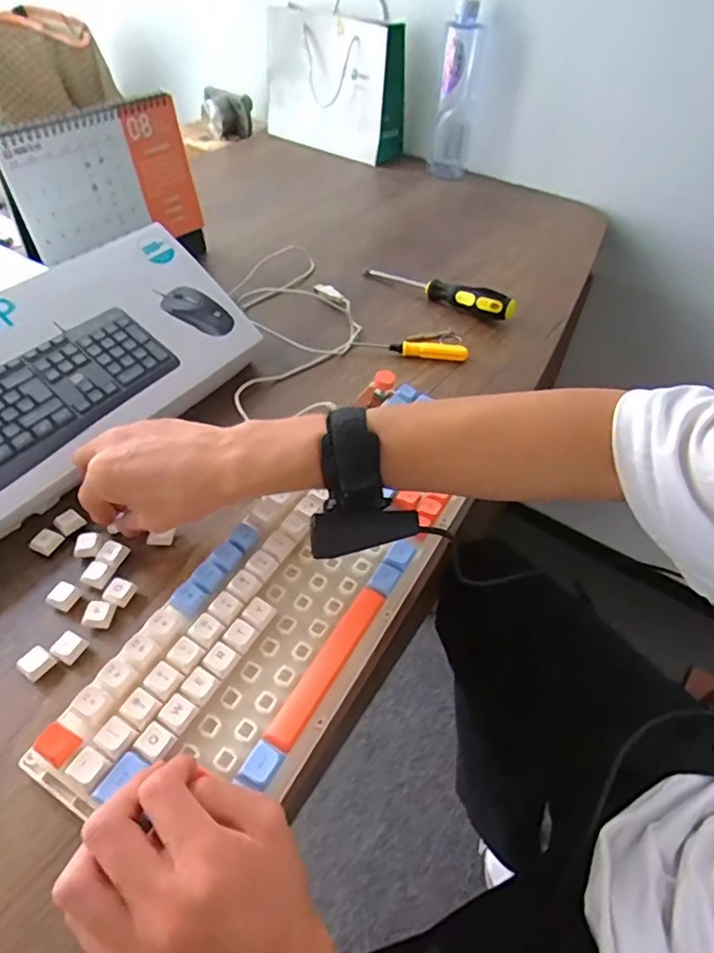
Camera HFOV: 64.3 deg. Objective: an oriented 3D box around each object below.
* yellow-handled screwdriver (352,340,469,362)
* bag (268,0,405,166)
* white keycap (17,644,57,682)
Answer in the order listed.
[{"bbox_3d":[0.059,-0.141,0.620,0.123,0.019,0.017,8,47,5],"label":"yellow-handled screwdriver"},{"bbox_3d":[-0.036,-0.702,1.015,0.252,0.208,0.104,30,52,22],"label":"bag"},{"bbox_3d":[-0.206,0.119,0.365,0.018,0.010,0.018,32,53,24],"label":"white keycap"}]

